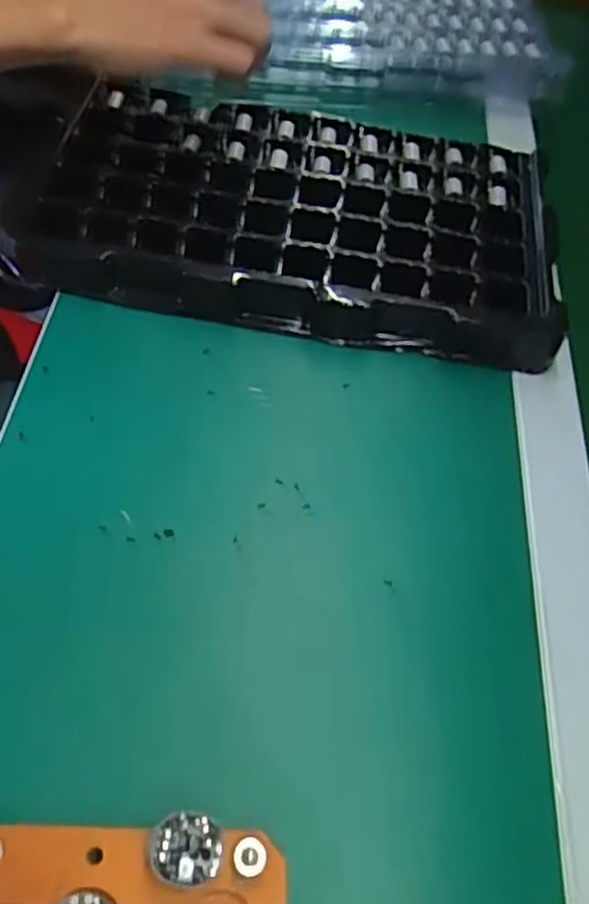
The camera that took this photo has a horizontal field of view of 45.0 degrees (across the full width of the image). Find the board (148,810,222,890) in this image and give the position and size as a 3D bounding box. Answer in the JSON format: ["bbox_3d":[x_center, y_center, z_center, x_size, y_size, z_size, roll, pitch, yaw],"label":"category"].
[{"bbox_3d":[-0.042,0.153,0.275,0.027,0.005,0.025,3,61,-5],"label":"board"}]

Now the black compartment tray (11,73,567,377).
[{"bbox_3d":[0.005,-0.169,0.508,0.353,0.040,0.206,9,54,2],"label":"black compartment tray"}]

